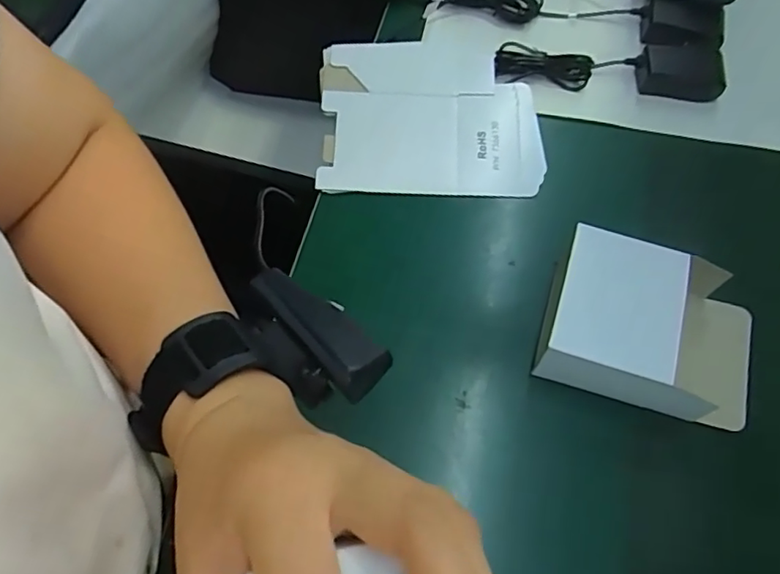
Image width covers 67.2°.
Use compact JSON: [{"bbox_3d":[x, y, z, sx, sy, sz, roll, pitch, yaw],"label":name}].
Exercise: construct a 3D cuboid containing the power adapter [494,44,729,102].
[{"bbox_3d":[0.202,-0.205,0.548,0.204,0.030,0.045,5,66,2],"label":"power adapter"}]

